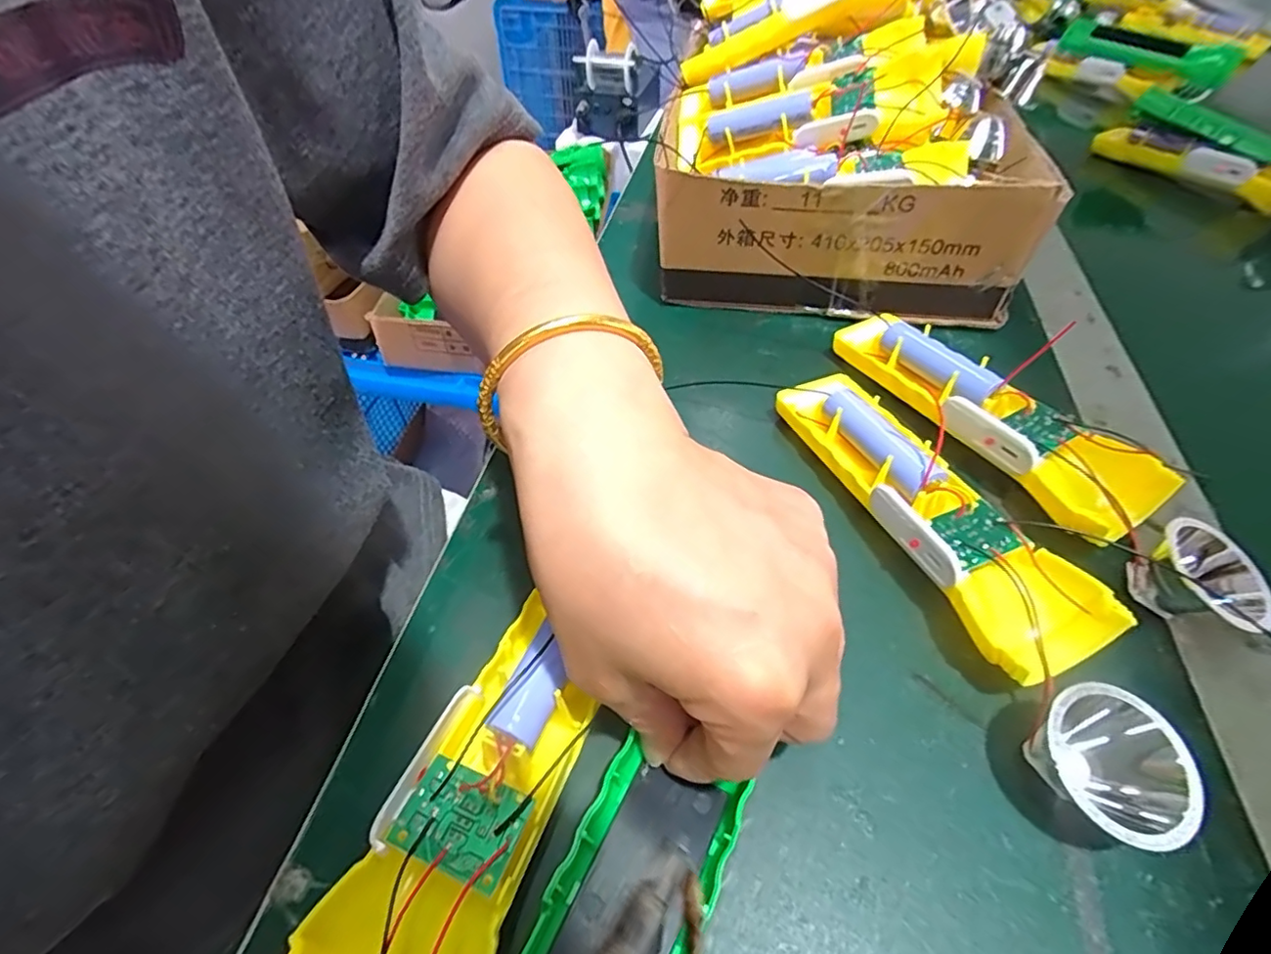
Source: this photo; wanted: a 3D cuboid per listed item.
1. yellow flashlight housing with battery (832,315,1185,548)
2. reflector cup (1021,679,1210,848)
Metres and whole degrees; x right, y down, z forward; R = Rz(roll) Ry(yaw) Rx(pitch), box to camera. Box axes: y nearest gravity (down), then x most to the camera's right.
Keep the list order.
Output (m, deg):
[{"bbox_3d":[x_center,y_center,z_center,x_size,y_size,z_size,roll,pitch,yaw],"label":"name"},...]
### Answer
[{"bbox_3d":[0.168,-0.033,0.285,0.040,0.033,0.160,-27,55,-21],"label":"yellow flashlight housing with battery"},{"bbox_3d":[0.153,0.093,0.183,0.036,0.029,0.043,-7,50,-5],"label":"reflector cup"}]

